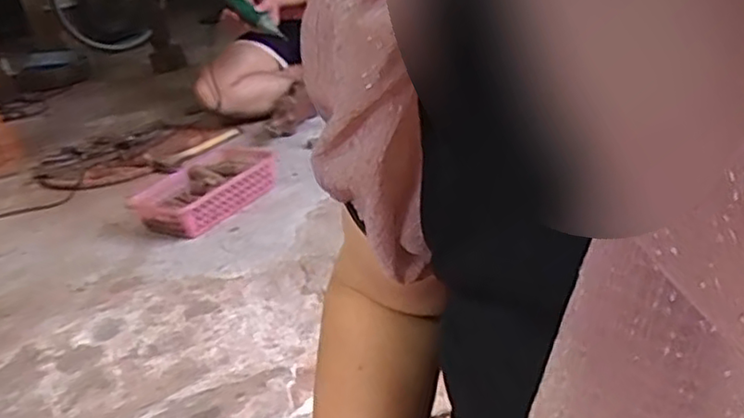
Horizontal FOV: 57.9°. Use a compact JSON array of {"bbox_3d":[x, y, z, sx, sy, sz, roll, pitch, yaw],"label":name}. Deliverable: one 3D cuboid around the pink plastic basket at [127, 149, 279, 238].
[{"bbox_3d":[-0.390,-0.051,1.612,0.230,0.081,0.342,8,32,37],"label":"pink plastic basket"}]

